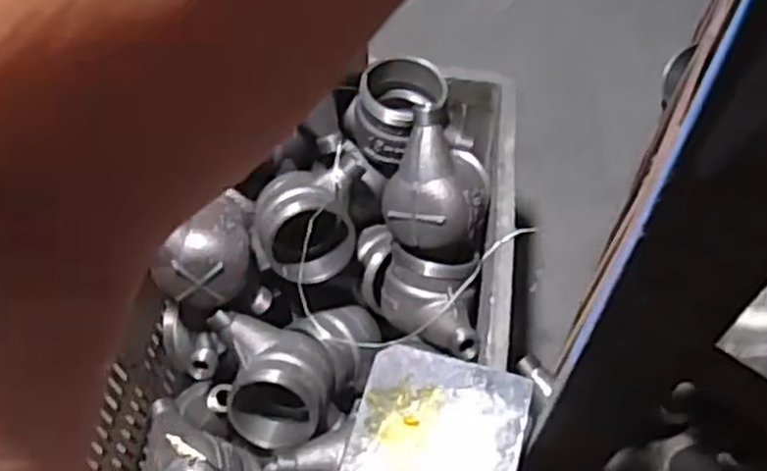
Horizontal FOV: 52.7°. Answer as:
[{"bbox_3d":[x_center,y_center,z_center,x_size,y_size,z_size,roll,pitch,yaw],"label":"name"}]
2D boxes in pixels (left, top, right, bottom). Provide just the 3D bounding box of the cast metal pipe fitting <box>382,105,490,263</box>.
[{"bbox_3d":[0.045,-0.046,0.684,0.081,0.067,0.128,9,96,17],"label":"cast metal pipe fitting"}]

